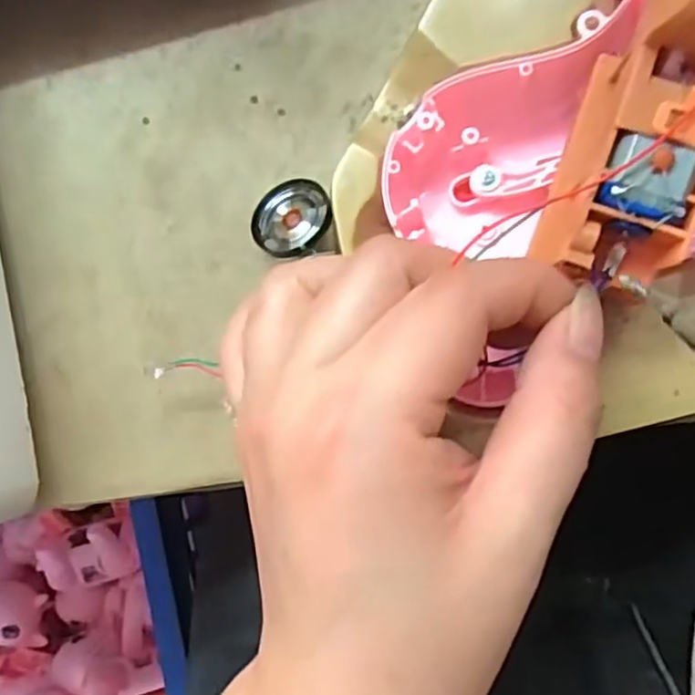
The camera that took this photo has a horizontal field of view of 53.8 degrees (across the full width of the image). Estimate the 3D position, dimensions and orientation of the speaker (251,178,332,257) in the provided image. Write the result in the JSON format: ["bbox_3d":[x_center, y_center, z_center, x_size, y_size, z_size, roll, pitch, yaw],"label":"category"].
[{"bbox_3d":[-0.018,-0.043,0.231,0.024,0.009,0.027,33,93,6],"label":"speaker"}]

